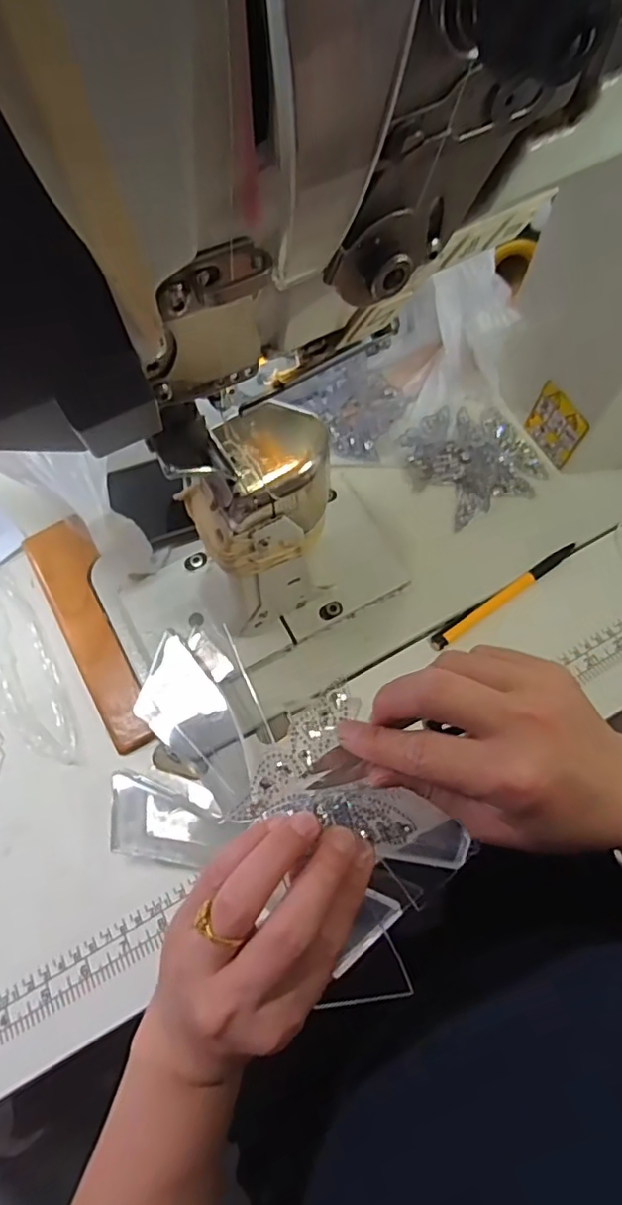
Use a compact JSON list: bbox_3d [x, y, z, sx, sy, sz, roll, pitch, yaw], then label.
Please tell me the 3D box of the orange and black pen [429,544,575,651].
[{"bbox_3d":[0.147,-0.006,0.450,0.139,0.008,0.011,-33,66,-12],"label":"orange and black pen"}]

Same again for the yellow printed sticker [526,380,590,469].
[{"bbox_3d":[0.191,-0.138,0.468,0.004,0.057,0.049,-31,66,-11],"label":"yellow printed sticker"}]

